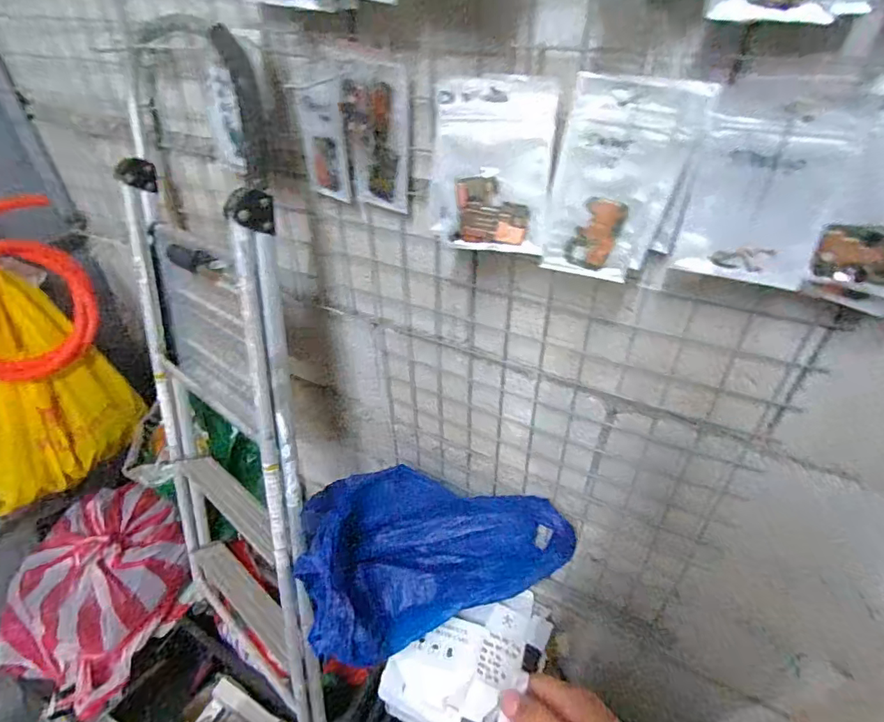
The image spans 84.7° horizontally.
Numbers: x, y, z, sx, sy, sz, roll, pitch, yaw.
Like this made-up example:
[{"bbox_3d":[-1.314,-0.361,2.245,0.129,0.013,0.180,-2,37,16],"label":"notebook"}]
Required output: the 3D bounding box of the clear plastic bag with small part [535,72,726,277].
[{"bbox_3d":[0.155,-0.159,0.442,0.108,0.165,0.037,0,39,0],"label":"clear plastic bag with small part"}]

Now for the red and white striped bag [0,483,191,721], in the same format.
[{"bbox_3d":[-0.809,0.517,1.120,0.317,0.290,0.384,14,41,17],"label":"red and white striped bag"}]

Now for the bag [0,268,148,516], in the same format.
[{"bbox_3d":[-0.846,0.070,1.007,0.076,0.446,0.317,30,48,32],"label":"bag"}]

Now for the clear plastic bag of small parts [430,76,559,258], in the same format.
[{"bbox_3d":[0.048,-0.182,0.462,0.110,0.149,0.014,11,40,13],"label":"clear plastic bag of small parts"}]

